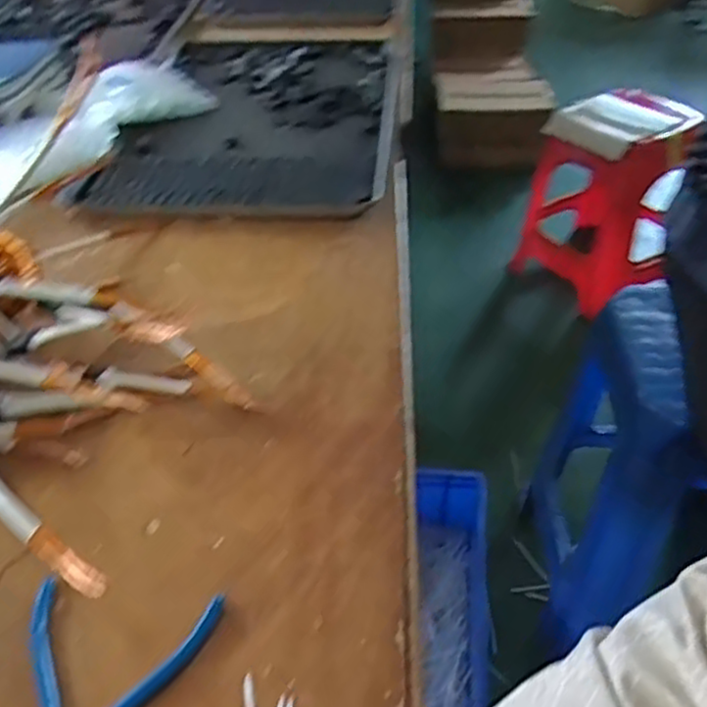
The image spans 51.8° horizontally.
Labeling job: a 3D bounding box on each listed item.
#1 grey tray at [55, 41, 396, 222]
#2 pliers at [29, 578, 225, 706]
[{"bbox_3d":[-0.135,-0.358,1.087,0.385,0.040,0.642,1,41,6],"label":"grey tray"},{"bbox_3d":[-0.154,0.205,0.452,0.123,0.013,0.129,-1,41,3],"label":"pliers"}]

